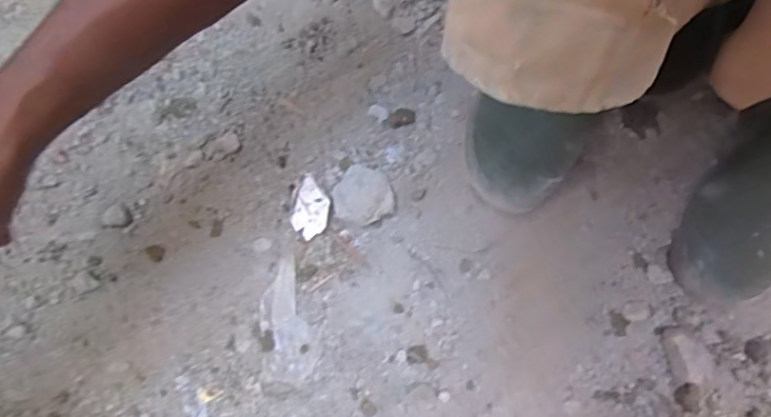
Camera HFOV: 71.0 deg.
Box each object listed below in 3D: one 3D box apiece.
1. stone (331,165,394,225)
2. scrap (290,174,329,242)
[{"bbox_3d":[-0.020,-0.013,0.506,0.055,0.014,0.055,1,68,-1],"label":"stone"},{"bbox_3d":[-0.068,-0.002,0.506,0.035,0.014,0.060,14,69,4],"label":"scrap"}]

